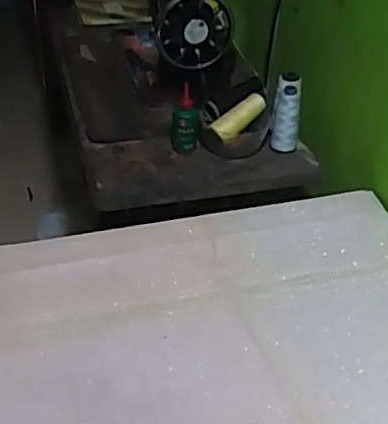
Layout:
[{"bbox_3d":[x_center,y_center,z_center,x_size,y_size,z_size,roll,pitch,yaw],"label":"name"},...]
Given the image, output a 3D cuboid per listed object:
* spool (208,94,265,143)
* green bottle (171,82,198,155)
[{"bbox_3d":[0.078,-0.164,1.036,0.112,0.037,0.031,-39,50,-18],"label":"spool"},{"bbox_3d":[-0.017,-0.148,1.032,0.044,0.112,0.035,-1,37,-3],"label":"green bottle"}]

